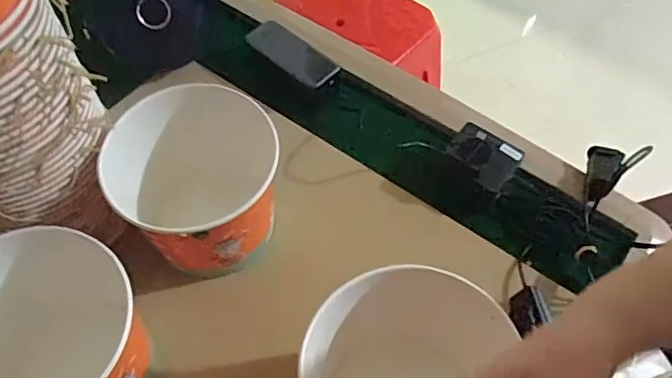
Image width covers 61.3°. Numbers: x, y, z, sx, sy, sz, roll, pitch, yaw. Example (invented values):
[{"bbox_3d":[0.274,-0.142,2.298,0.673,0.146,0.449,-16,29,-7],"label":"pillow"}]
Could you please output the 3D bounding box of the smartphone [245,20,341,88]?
[{"bbox_3d":[-0.057,-0.175,0.726,0.122,0.012,0.056,34,64,16],"label":"smartphone"}]

